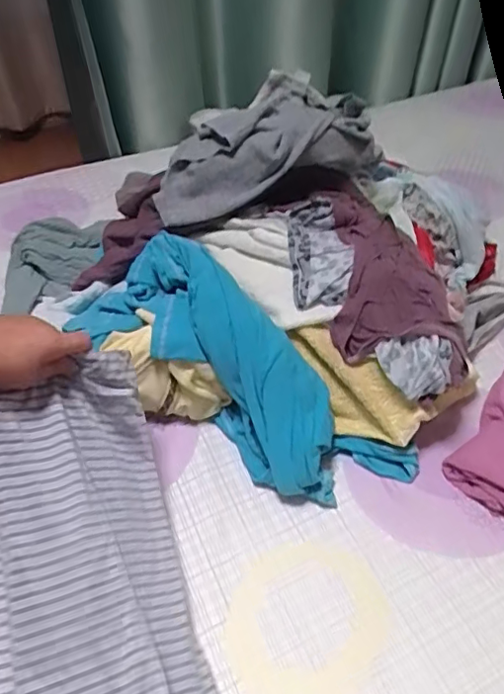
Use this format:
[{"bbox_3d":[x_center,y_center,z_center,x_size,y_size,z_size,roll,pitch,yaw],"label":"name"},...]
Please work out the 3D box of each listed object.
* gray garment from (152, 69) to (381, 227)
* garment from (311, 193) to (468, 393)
[{"bbox_3d":[0.014,-0.273,0.782,0.326,0.134,0.121,-24,47,-7],"label":"gray garment"},{"bbox_3d":[0.177,-0.091,0.727,0.171,0.109,0.308,-4,42,-12],"label":"garment"}]

